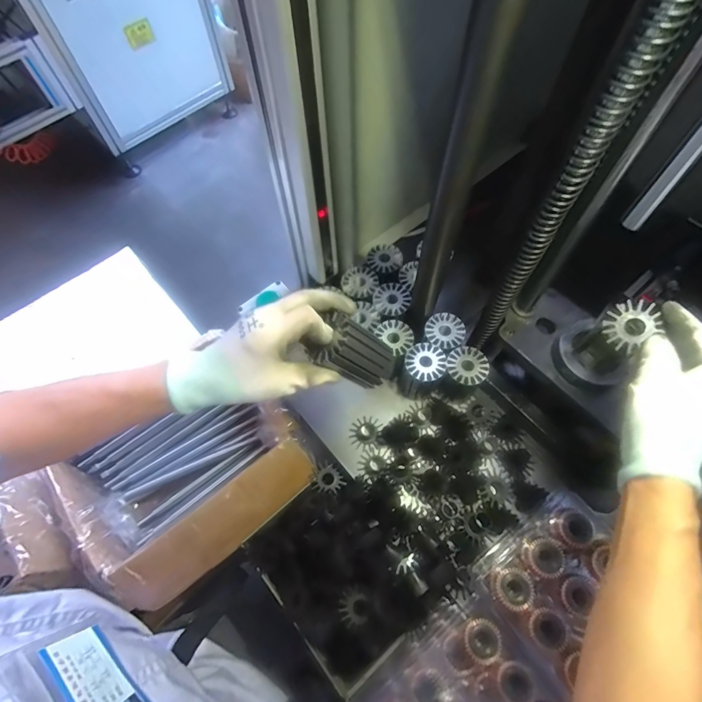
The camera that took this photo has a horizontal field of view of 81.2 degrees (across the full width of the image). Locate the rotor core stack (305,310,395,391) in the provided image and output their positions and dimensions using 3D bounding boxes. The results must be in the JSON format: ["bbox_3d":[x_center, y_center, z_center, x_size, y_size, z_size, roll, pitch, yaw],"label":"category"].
[{"bbox_3d":[0.005,0.004,0.406,0.053,0.098,0.047,-19,60,29],"label":"rotor core stack"}]

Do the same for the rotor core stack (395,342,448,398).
[{"bbox_3d":[0.093,0.033,0.561,0.063,0.079,0.055,-36,68,-14],"label":"rotor core stack"}]

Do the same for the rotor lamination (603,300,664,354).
[{"bbox_3d":[0.257,-0.024,0.375,0.044,0.008,0.045,-8,71,24],"label":"rotor lamination"}]

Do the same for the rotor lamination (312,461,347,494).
[{"bbox_3d":[-0.035,0.178,0.568,0.040,0.005,0.047,-36,68,-15],"label":"rotor lamination"}]

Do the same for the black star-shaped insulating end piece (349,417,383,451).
[{"bbox_3d":[0.020,0.114,0.566,0.042,0.007,0.043,4,64,4],"label":"black star-shaped insulating end piece"}]

